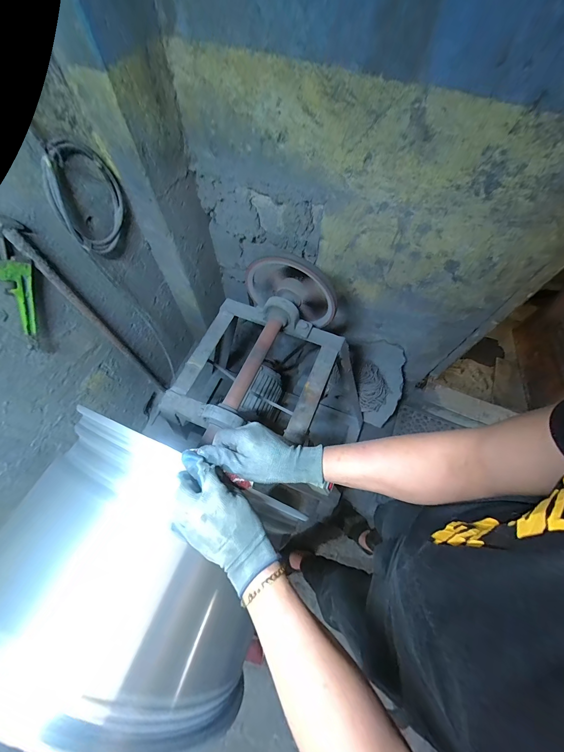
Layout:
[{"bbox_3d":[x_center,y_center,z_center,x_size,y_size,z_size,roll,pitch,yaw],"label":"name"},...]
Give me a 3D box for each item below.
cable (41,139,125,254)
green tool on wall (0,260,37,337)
[{"bbox_3d":[-0.448,-0.407,0.665,0.028,0.230,0.194,14,65,5],"label":"cable"},{"bbox_3d":[-0.550,-0.162,0.607,0.023,0.156,0.064,10,28,3],"label":"green tool on wall"}]

